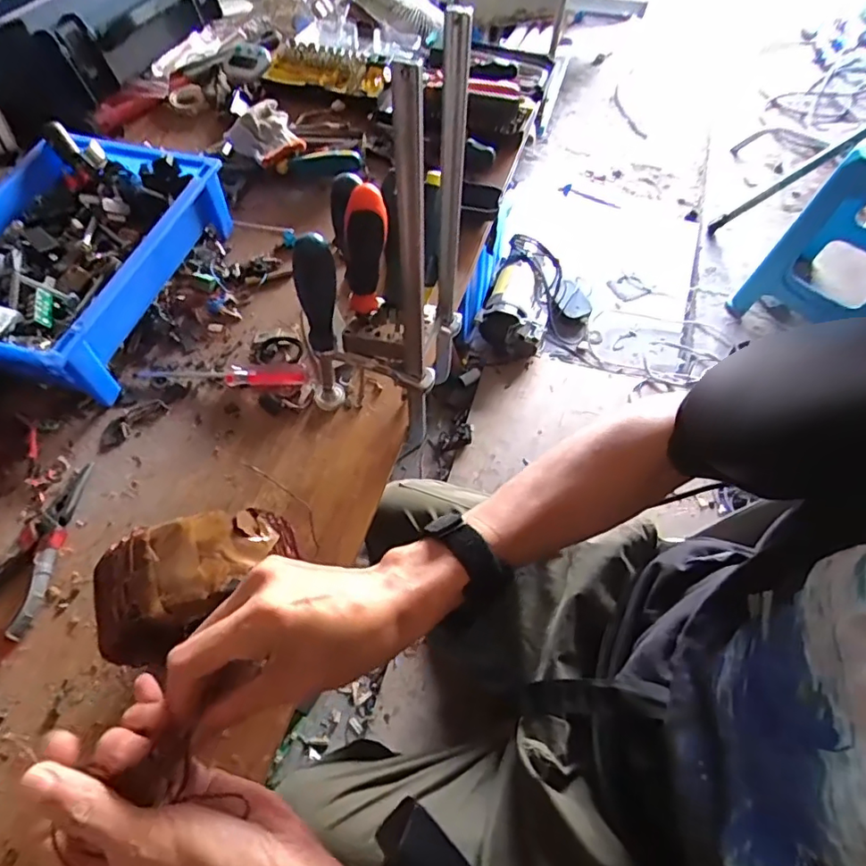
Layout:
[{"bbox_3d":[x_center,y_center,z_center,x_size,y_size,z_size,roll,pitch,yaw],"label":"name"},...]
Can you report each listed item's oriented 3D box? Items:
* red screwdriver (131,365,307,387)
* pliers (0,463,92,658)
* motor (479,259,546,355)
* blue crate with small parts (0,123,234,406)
[{"bbox_3d":[-0.216,-0.060,0.559,0.178,0.021,0.018,5,59,-1],"label":"red screwdriver"},{"bbox_3d":[-0.328,0.101,0.459,0.058,0.017,0.158,20,59,8],"label":"pliers"},{"bbox_3d":[0.235,-0.342,1.519,0.166,0.132,0.259,16,59,10],"label":"motor"},{"bbox_3d":[-0.386,-0.185,0.584,0.222,0.084,0.304,12,58,8],"label":"blue crate with small parts"}]

